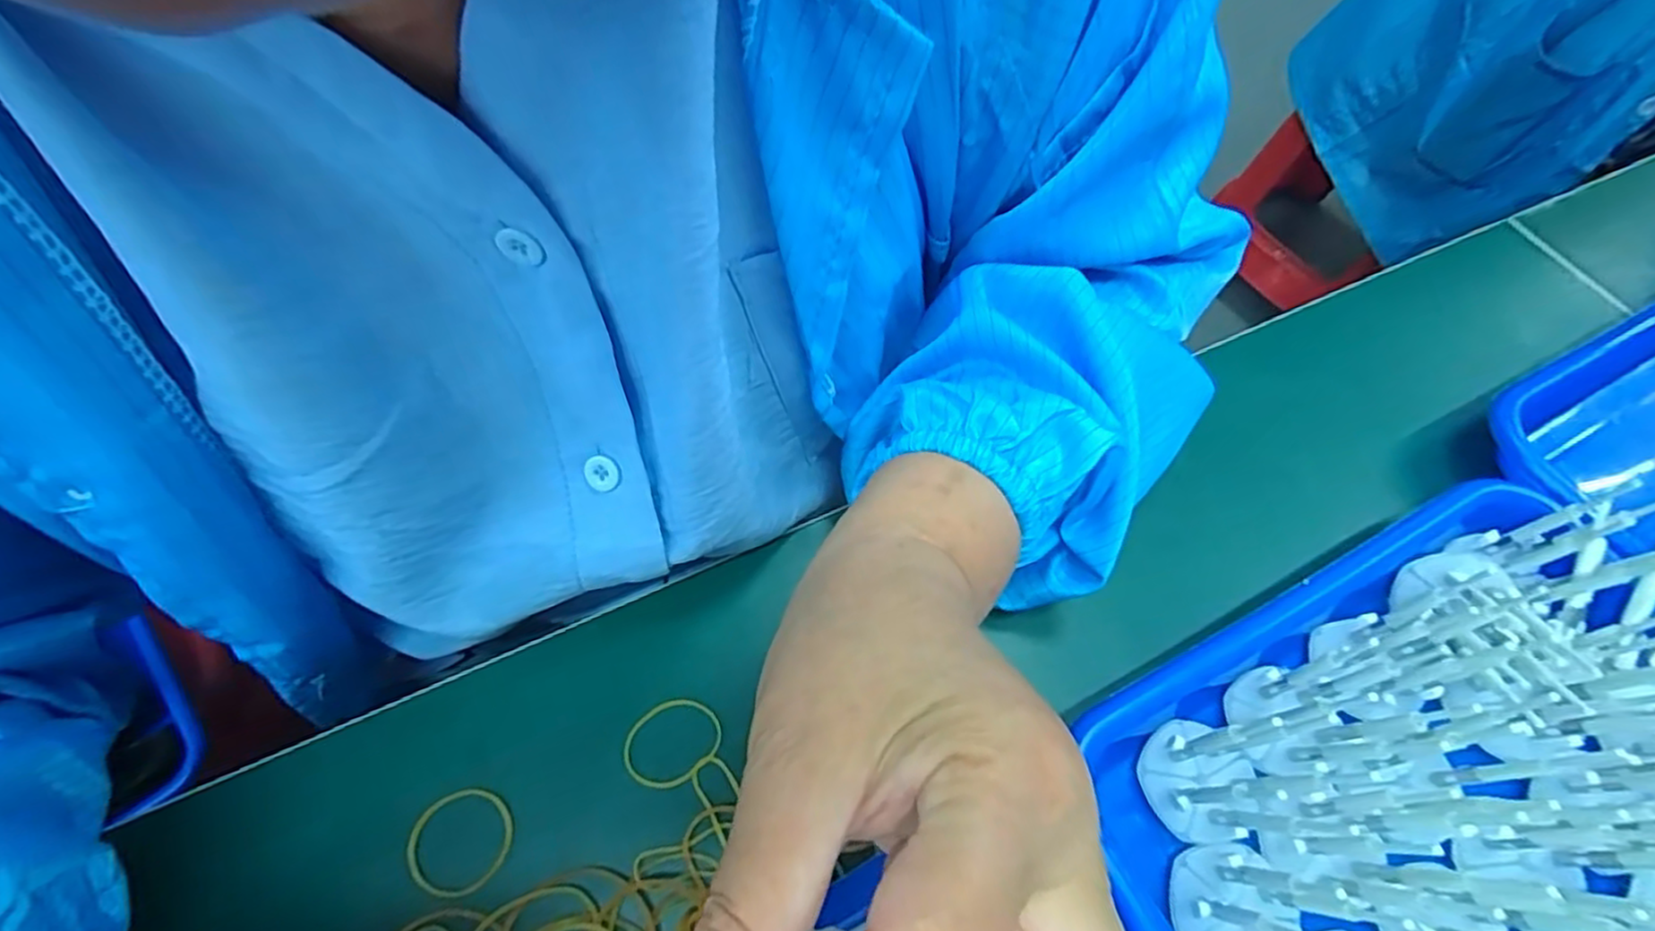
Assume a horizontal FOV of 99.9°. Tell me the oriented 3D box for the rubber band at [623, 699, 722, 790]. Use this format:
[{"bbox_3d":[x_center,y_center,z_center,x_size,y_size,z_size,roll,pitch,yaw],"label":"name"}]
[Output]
[{"bbox_3d":[-0.057,0.100,0.253,0.035,0.004,0.029,-18,66,-11],"label":"rubber band"}]

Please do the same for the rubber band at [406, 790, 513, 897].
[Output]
[{"bbox_3d":[-0.126,0.128,0.237,0.034,0.004,0.032,1,63,-2],"label":"rubber band"}]

